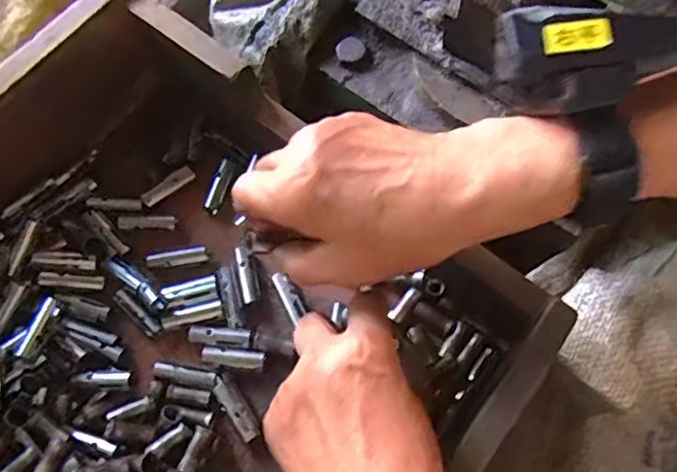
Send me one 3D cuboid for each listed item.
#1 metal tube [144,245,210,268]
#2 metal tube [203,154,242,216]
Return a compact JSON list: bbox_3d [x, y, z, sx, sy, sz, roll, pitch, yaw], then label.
[{"bbox_3d":[-0.103,0.014,0.385,0.037,0.006,0.009,-11,67,-2],"label":"metal tube"},{"bbox_3d":[-0.077,-0.034,0.401,0.013,0.014,0.039,16,69,9],"label":"metal tube"}]

